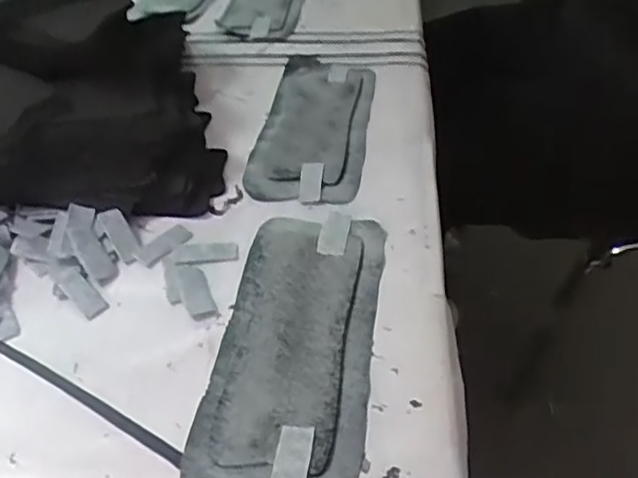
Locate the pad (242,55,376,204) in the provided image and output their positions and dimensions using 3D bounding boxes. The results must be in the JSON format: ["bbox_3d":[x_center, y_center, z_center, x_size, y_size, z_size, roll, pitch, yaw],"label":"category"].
[{"bbox_3d":[-0.004,-0.123,0.665,0.104,0.010,0.282,2,41,9],"label":"pad"}]

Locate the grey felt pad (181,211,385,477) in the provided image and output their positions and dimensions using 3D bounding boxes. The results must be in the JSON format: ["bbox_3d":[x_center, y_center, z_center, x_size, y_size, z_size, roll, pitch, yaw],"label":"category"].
[{"bbox_3d":[-0.014,0.066,0.442,0.100,0.012,0.240,2,41,9],"label":"grey felt pad"}]

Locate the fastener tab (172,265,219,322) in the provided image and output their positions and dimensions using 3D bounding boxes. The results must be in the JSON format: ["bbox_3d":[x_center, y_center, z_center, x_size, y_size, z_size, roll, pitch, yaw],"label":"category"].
[{"bbox_3d":[-0.092,0.037,0.480,0.021,0.004,0.059,-18,42,-15],"label":"fastener tab"}]

